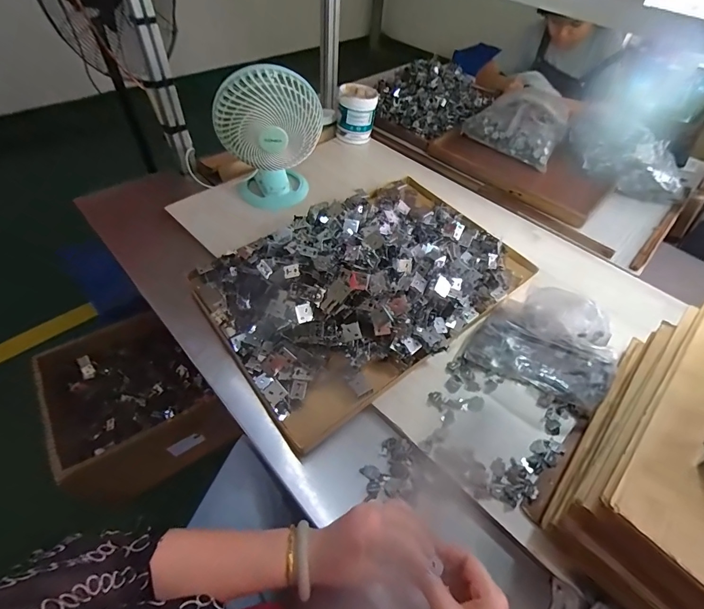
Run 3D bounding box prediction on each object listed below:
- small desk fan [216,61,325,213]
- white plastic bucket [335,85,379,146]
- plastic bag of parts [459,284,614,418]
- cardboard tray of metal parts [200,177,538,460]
[{"bbox_3d":[-0.182,-0.364,0.824,0.210,0.310,0.153,-6,51,-9],"label":"small desk fan"},{"bbox_3d":[0.014,-0.606,1.141,0.121,0.129,0.123,7,50,1],"label":"white plastic bucket"},{"bbox_3d":[0.330,0.058,0.604,0.216,0.135,0.162,31,55,20],"label":"plastic bag of parts"},{"bbox_3d":[0.037,-0.074,0.726,0.614,0.129,0.416,-30,59,-26],"label":"cardboard tray of metal parts"}]

